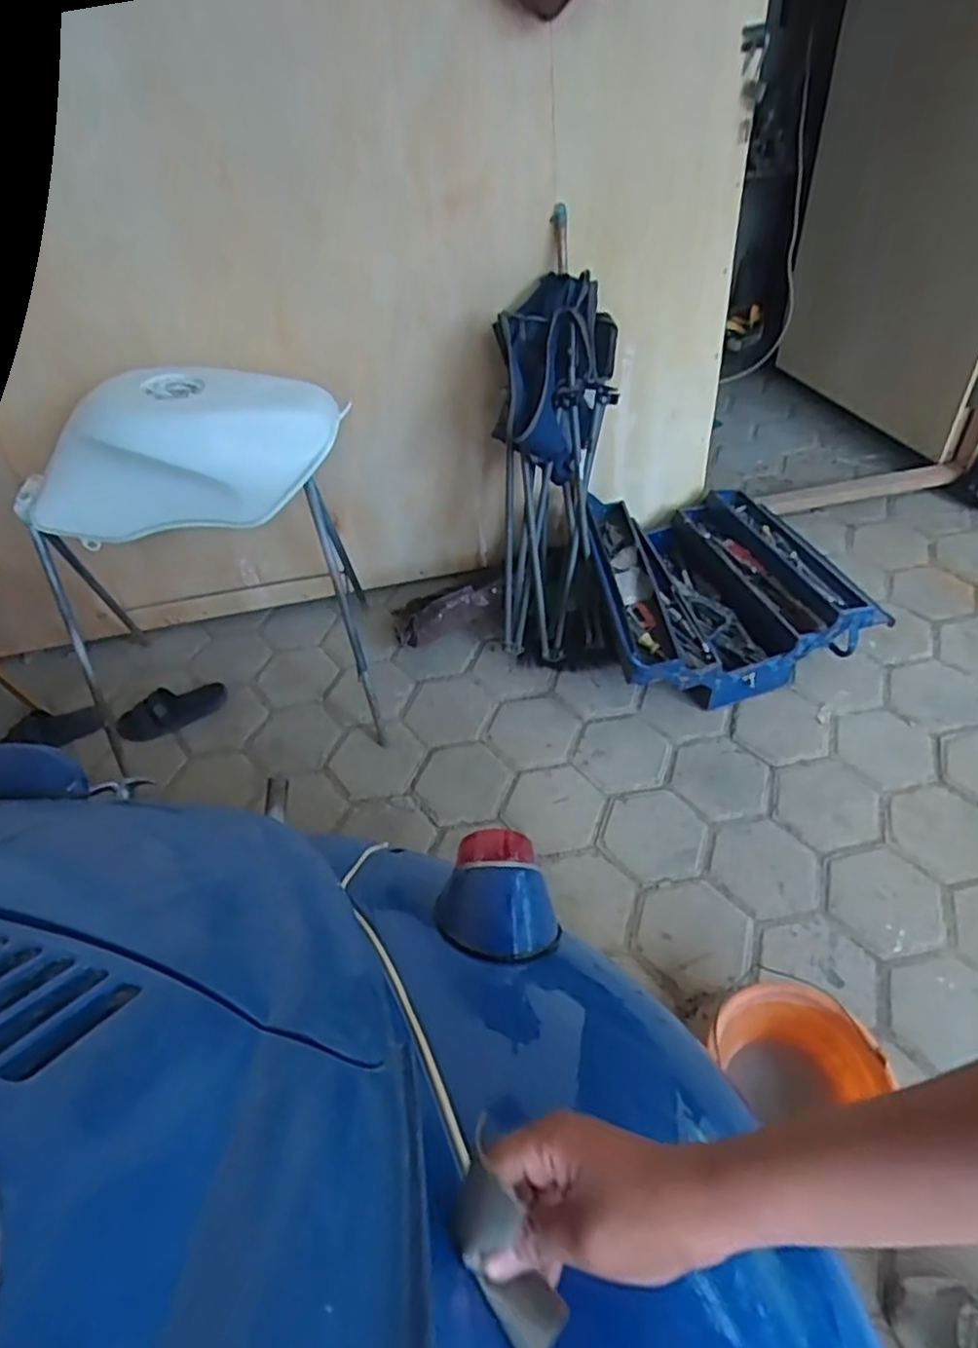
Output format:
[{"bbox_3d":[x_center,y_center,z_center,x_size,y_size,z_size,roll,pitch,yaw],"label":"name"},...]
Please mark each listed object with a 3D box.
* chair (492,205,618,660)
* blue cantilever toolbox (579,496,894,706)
[{"bbox_3d":[0.127,-0.468,1.556,0.229,0.874,0.204,13,27,18],"label":"chair"},{"bbox_3d":[0.514,-0.205,1.672,0.603,0.198,0.533,-14,46,-6],"label":"blue cantilever toolbox"}]

